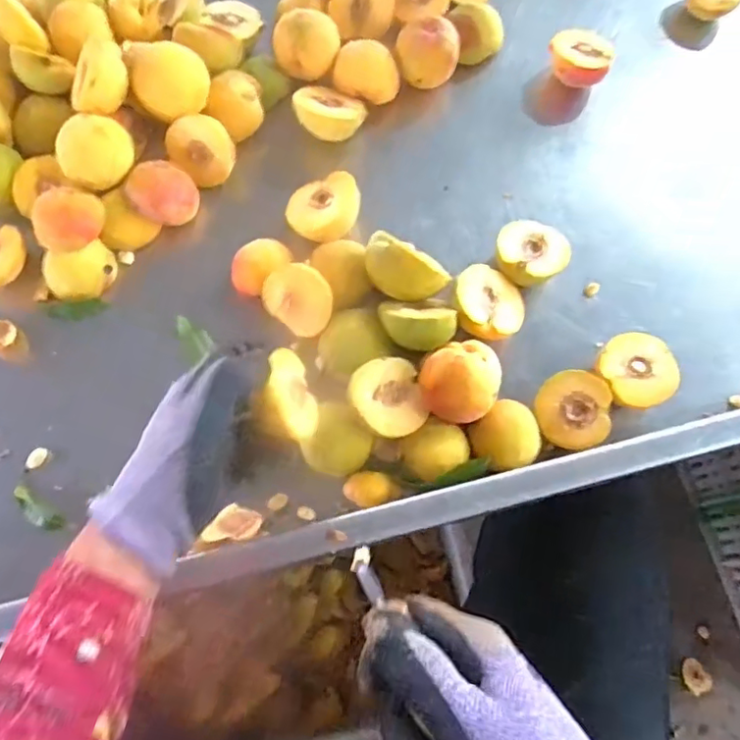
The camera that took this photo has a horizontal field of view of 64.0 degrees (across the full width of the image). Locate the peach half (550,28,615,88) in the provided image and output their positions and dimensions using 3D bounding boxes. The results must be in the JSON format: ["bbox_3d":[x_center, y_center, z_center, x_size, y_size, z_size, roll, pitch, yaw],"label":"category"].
[{"bbox_3d":[0.192,-0.284,0.549,0.056,0.031,0.048,23,73,6],"label":"peach half"}]

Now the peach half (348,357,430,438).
[{"bbox_3d":[0.013,0.022,0.439,0.049,0.026,0.057,-13,72,-5],"label":"peach half"}]

